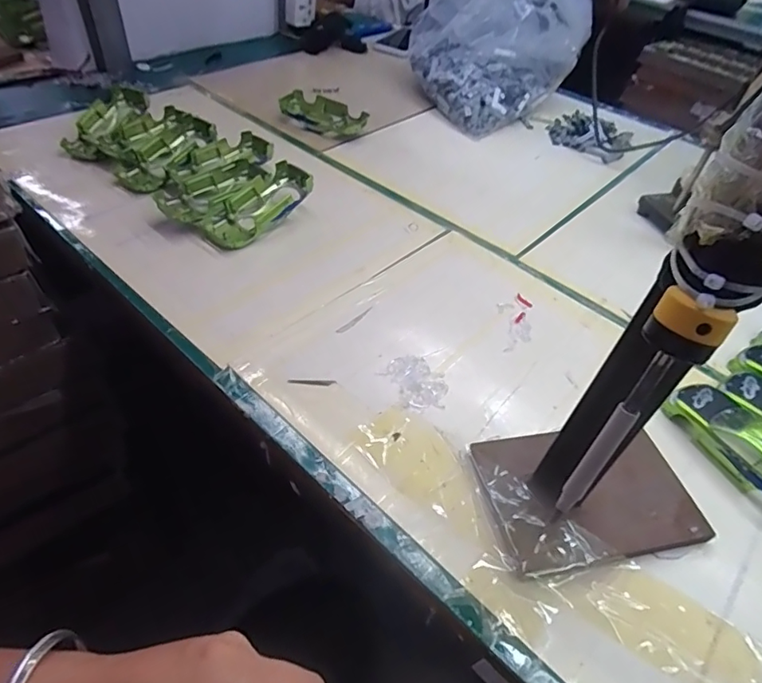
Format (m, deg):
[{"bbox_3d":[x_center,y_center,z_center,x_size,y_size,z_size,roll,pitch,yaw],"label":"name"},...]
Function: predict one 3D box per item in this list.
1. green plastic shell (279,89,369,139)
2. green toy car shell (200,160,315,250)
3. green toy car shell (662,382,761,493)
[{"bbox_3d":[-0.084,-0.339,0.766,0.128,0.031,0.061,18,48,10],"label":"green plastic shell"},{"bbox_3d":[-0.134,-0.152,0.570,0.057,0.044,0.127,36,53,24],"label":"green toy car shell"},{"bbox_3d":[0.298,0.080,0.408,0.059,0.034,0.128,-18,52,-21],"label":"green toy car shell"}]

